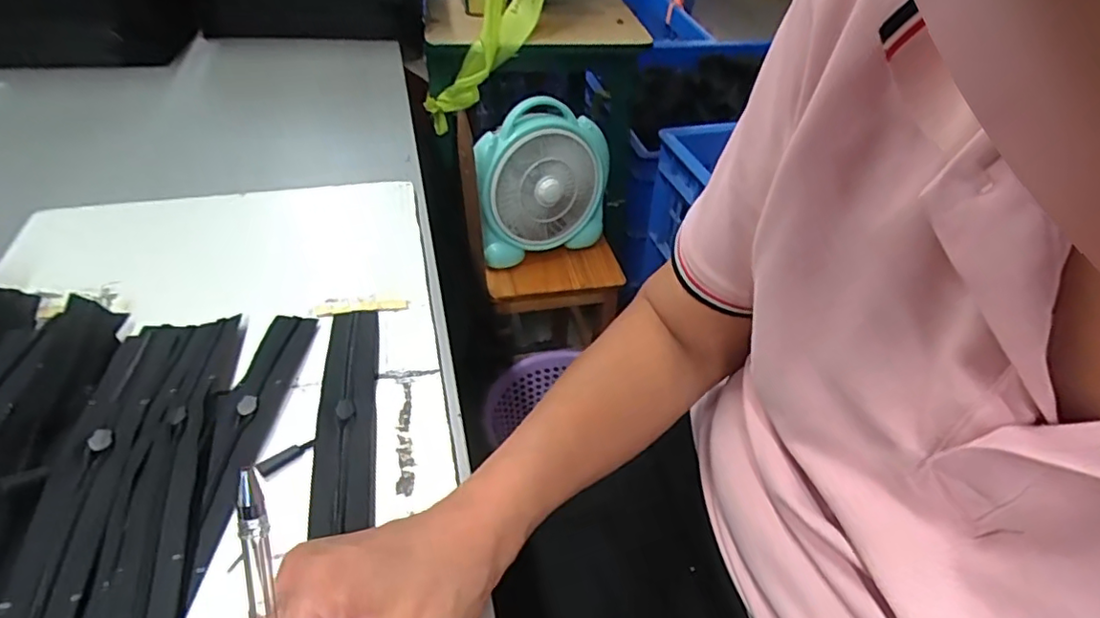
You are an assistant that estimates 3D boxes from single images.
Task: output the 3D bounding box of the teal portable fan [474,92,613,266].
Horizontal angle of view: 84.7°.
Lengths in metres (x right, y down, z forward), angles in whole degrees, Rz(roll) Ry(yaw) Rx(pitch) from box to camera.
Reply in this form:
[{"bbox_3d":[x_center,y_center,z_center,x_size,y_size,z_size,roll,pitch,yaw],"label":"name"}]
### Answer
[{"bbox_3d":[-0.010,-0.197,0.945,0.227,0.219,0.068,-16,45,-21],"label":"teal portable fan"}]

